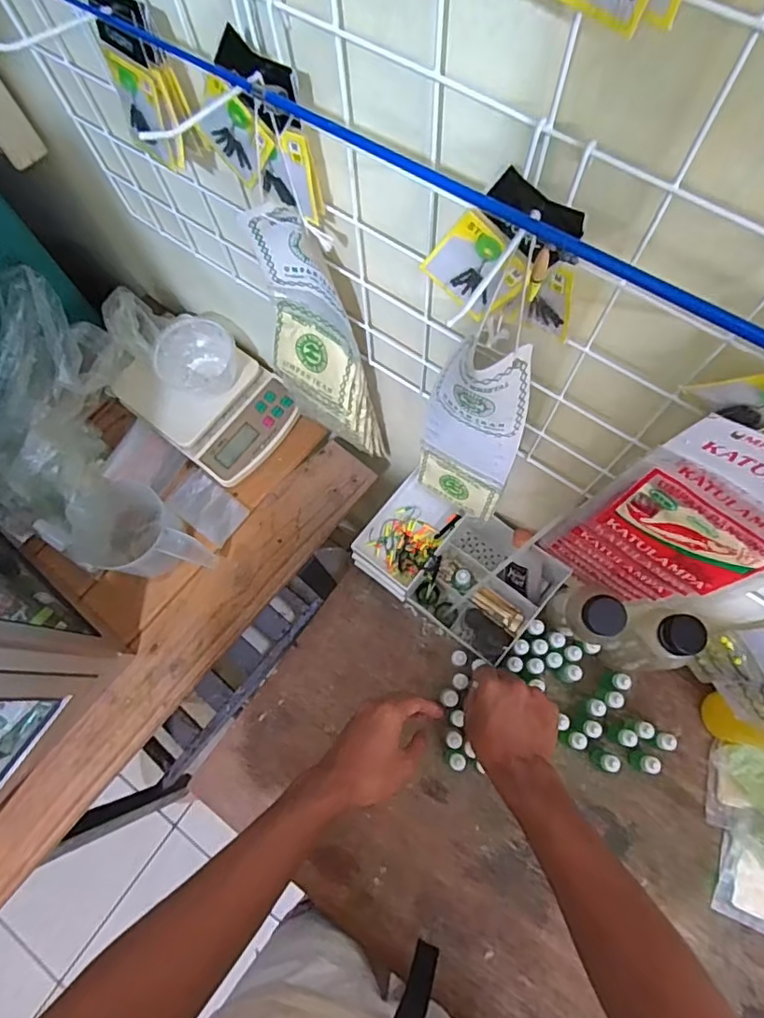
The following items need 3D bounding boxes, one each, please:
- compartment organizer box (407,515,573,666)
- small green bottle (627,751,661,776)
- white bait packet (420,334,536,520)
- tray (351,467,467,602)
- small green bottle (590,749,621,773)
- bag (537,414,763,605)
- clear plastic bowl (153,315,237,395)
[{"bbox_3d":[0.134,0.092,0.704,0.140,0.095,0.150,36,77,12],"label":"compartment organizer box"},{"bbox_3d":[0.308,0.298,0.652,0.018,0.052,0.021,16,74,7],"label":"small green bottle"},{"bbox_3d":[0.078,-0.059,0.504,0.090,0.288,0.031,20,75,8],"label":"white bait packet"},{"bbox_3d":[0.030,0.033,0.689,0.089,0.031,0.131,36,77,12],"label":"tray"},{"bbox_3d":[0.264,0.297,0.655,0.019,0.047,0.019,20,75,8],"label":"small green bottle"},{"bbox_3d":[0.219,0.029,0.443,0.120,0.338,0.023,41,78,13],"label":"bag"},{"bbox_3d":[-0.227,-0.185,0.701,0.087,0.067,0.083,-1,73,2],"label":"clear plastic bowl"}]

